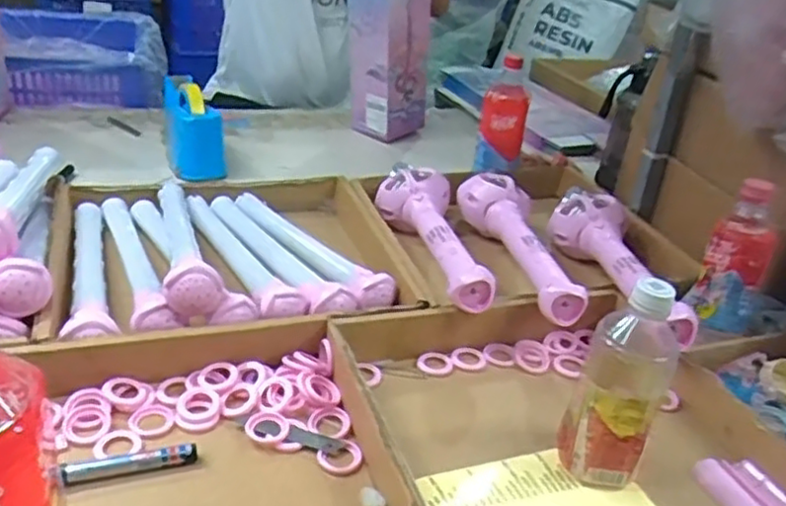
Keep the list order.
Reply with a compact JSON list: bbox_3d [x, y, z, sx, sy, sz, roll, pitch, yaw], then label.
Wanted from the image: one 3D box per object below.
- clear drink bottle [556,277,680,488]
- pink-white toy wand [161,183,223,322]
[{"bbox_3d":[0.189,0.109,0.578,0.069,0.190,0.065,19,31,21],"label":"clear drink bottle"},{"bbox_3d":[-0.233,-0.024,0.786,0.052,0.062,0.300,-3,31,-18],"label":"pink-white toy wand"}]

